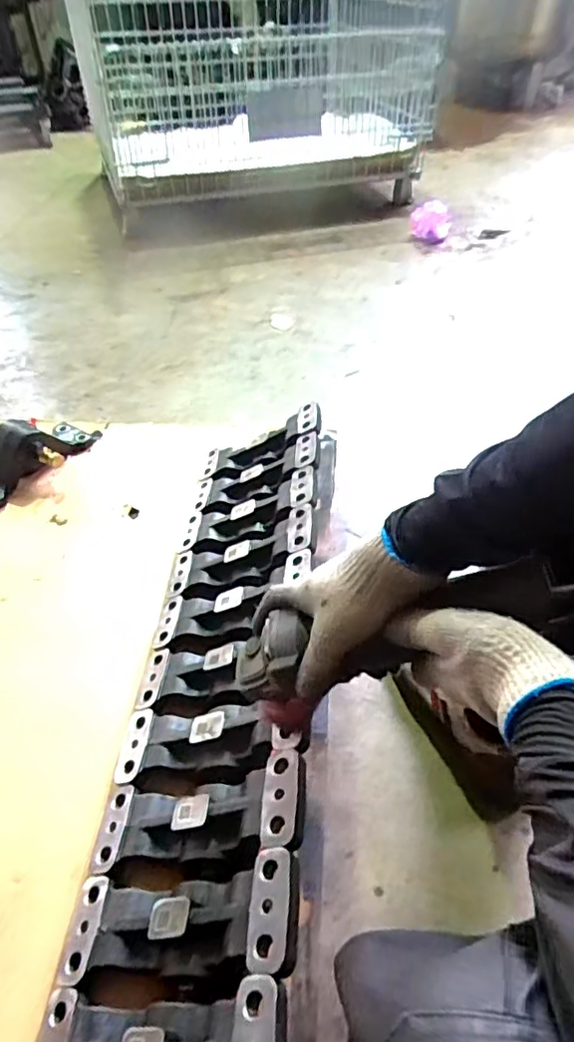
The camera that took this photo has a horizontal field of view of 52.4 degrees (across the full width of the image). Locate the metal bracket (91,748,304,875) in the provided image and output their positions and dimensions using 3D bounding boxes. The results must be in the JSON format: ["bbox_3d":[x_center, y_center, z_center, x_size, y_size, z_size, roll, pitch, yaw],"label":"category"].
[{"bbox_3d":[-0.082,0.282,0.558,0.229,0.039,0.079,-21,41,22],"label":"metal bracket"}]

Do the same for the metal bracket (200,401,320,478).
[{"bbox_3d":[-0.042,-0.129,0.975,0.226,0.031,0.079,-22,41,22],"label":"metal bracket"}]

